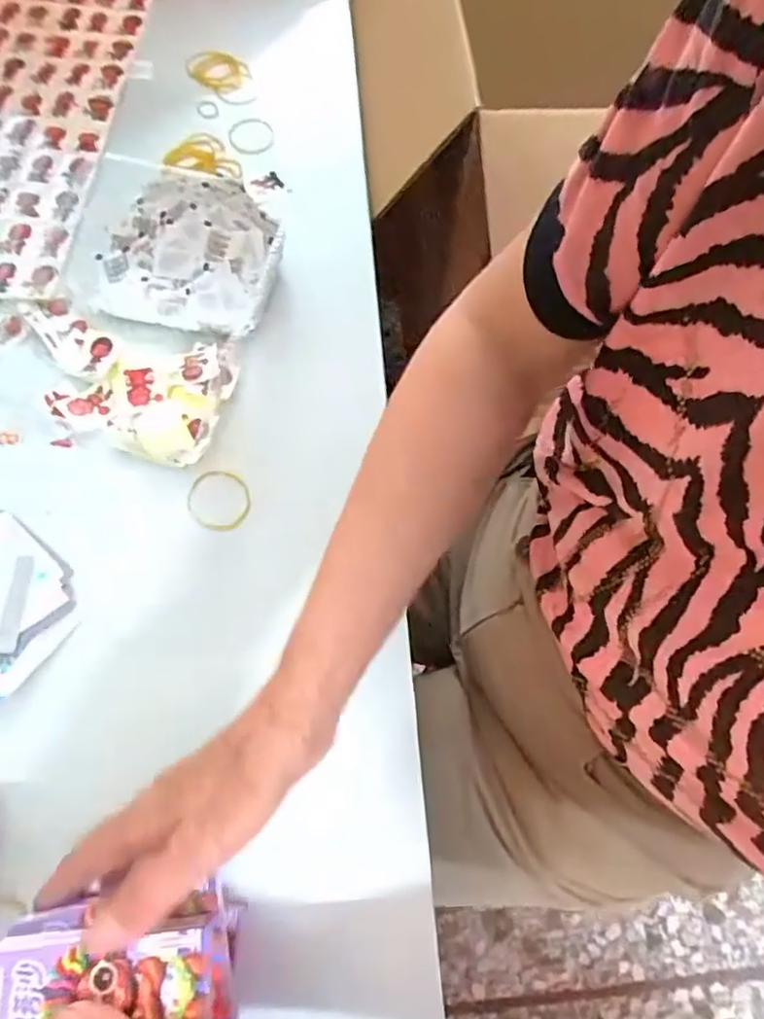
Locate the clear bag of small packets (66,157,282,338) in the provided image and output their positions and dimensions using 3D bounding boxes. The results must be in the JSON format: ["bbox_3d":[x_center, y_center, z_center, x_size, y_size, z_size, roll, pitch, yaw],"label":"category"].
[{"bbox_3d":[-0.163,-0.198,0.479,0.161,0.041,0.113,11,67,2],"label":"clear bag of small packets"}]

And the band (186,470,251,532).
[{"bbox_3d":[-0.112,-0.006,0.435,0.041,0.005,0.044,1,67,-2],"label":"band"}]

